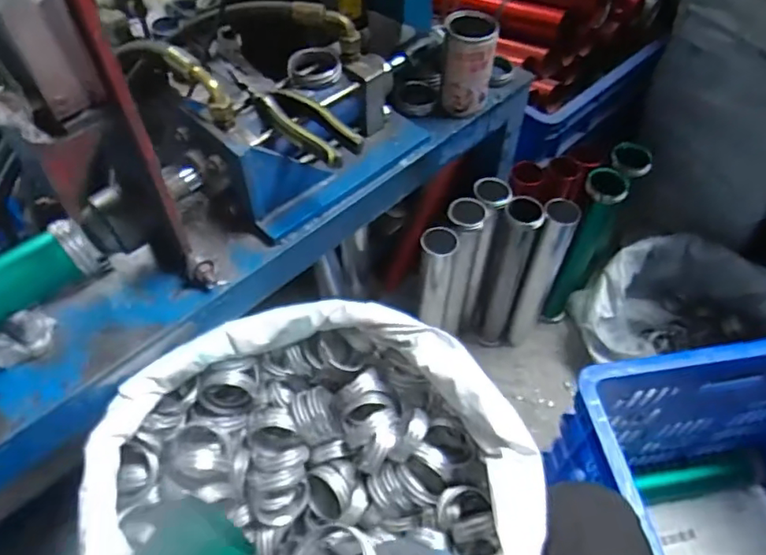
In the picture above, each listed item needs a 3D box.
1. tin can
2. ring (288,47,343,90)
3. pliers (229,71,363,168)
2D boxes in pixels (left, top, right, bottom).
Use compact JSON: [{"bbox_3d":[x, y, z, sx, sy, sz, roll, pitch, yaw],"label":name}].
[{"bbox_3d":[0.107,-0.269,0.725,0.065,0.114,0.056,8,55,5],"label":"tin can"},{"bbox_3d":[-0.079,-0.241,0.649,0.060,0.021,0.050,-9,55,-7],"label":"ring"},{"bbox_3d":[-0.093,-0.167,0.594,0.172,0.022,0.053,38,63,24],"label":"pliers"}]

